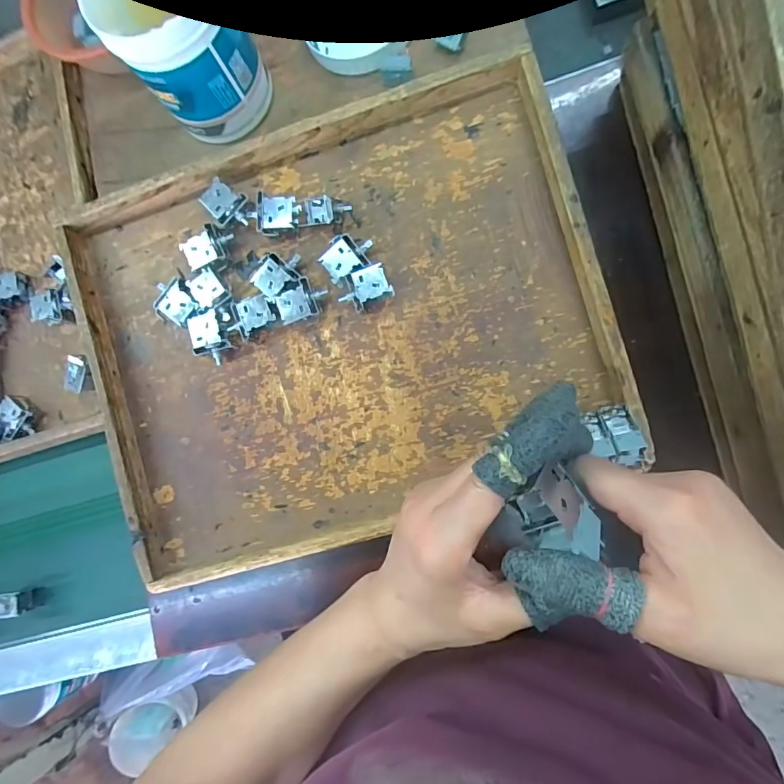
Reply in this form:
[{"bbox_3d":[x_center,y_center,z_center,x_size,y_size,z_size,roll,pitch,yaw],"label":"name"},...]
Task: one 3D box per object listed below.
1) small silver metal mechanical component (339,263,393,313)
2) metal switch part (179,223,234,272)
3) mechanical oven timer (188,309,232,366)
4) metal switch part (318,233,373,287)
[{"bbox_3d":[-0.026,-0.099,0.439,0.050,0.021,0.035,-26,80,5],"label":"small silver metal mechanical component"},{"bbox_3d":[-0.186,-0.147,0.454,0.049,0.018,0.032,-29,84,7],"label":"metal switch part"},{"bbox_3d":[-0.185,-0.053,0.456,0.033,0.025,0.048,-21,81,6],"label":"mechanical oven timer"},{"bbox_3d":[-0.044,-0.133,0.442,0.051,0.021,0.041,-40,79,3],"label":"metal switch part"}]

